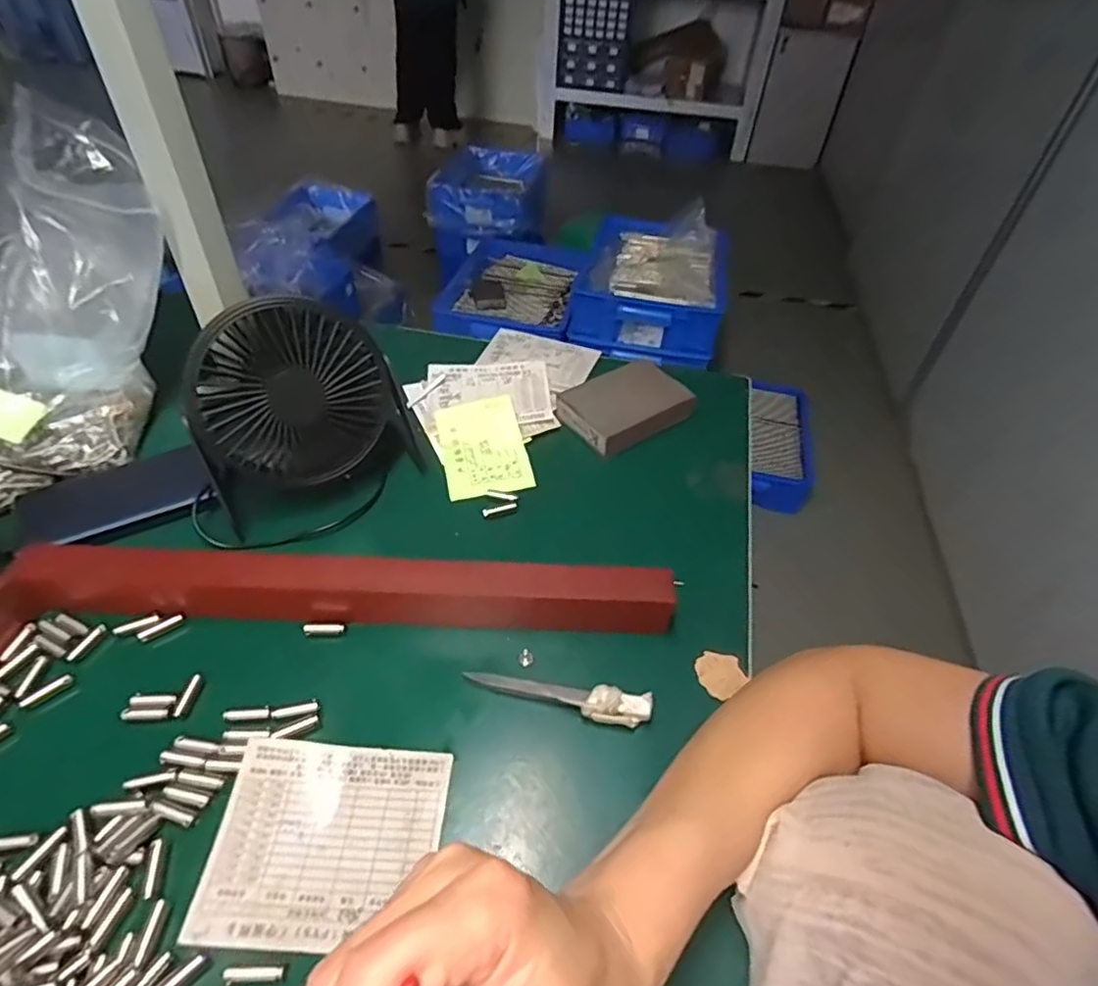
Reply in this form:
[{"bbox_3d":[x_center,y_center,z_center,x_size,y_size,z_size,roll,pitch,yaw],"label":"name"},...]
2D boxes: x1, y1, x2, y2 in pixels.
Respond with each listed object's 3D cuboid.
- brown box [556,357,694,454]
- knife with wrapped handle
[{"bbox_3d":[0.067,-0.077,0.522,0.099,0.024,0.070,-22,51,-24],"label":"brown box"},{"bbox_3d":[0.005,0.116,0.343,0.105,0.015,0.018,10,45,5],"label":"knife with wrapped handle"}]

